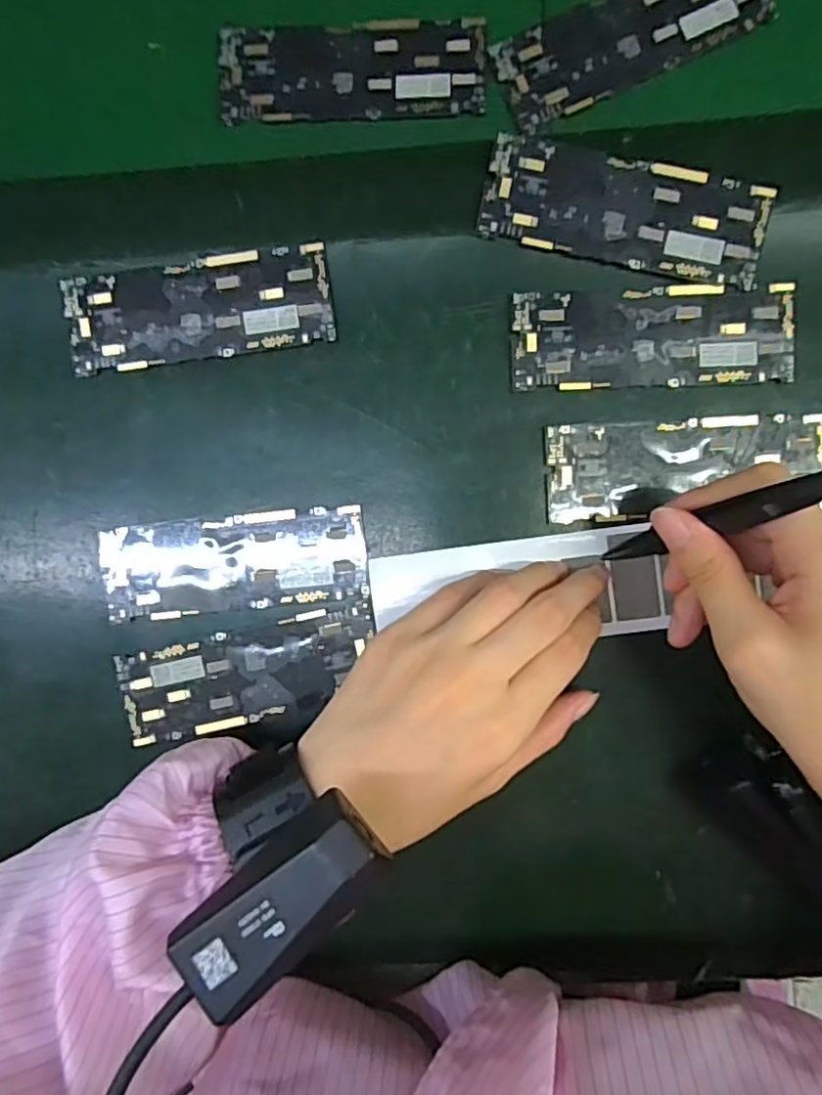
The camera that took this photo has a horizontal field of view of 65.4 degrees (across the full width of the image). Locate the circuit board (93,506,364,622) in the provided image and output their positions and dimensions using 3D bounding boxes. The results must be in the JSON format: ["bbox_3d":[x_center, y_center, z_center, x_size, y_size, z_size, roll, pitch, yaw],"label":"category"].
[{"bbox_3d":[-0.083,0.008,0.301,0.124,0.004,0.045,-5,91,3],"label":"circuit board"}]

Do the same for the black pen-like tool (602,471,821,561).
[{"bbox_3d":[0.113,-0.009,0.243,0.012,0.113,0.012,-35,89,-21],"label":"black pen-like tool"}]

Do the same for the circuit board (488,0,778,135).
[{"bbox_3d":[0.099,-0.233,0.290,0.120,0.004,0.045,-27,90,3],"label":"circuit board"}]

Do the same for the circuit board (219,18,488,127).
[{"bbox_3d":[-0.027,-0.220,0.296,0.121,0.004,0.043,-1,91,3],"label":"circuit board"}]

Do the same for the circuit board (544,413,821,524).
[{"bbox_3d":[0.124,-0.036,0.290,0.124,0.004,0.044,-3,91,3],"label":"circuit board"}]

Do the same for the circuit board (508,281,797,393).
[{"bbox_3d":[0.108,-0.095,0.288,0.124,0.004,0.044,-2,91,3],"label":"circuit board"}]

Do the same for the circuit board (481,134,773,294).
[{"bbox_3d":[0.095,-0.149,0.285,0.123,0.008,0.044,13,92,2],"label":"circuit board"}]

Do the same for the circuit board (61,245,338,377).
[{"bbox_3d":[-0.098,-0.110,0.296,0.123,0.007,0.043,-8,91,3],"label":"circuit board"}]

